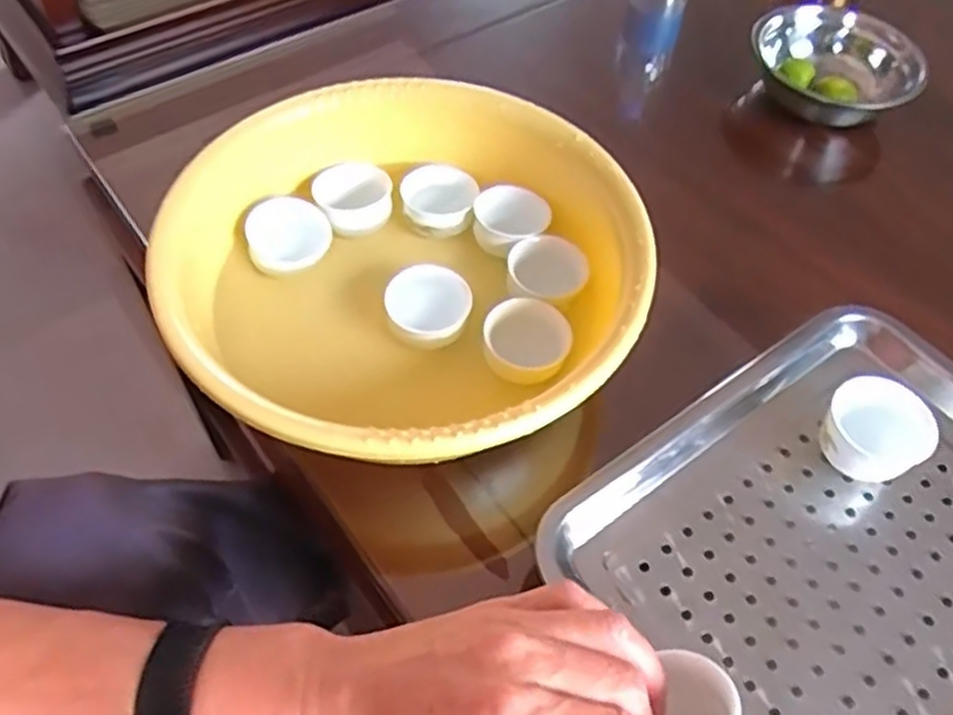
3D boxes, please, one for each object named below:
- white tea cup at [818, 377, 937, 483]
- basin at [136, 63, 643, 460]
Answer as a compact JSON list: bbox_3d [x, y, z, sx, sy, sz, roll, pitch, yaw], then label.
[{"bbox_3d":[0.225,0.046,0.446,0.045,0.051,0.054,-31,62,-22],"label":"white tea cup"},{"bbox_3d":[-0.044,-0.050,0.497,0.283,0.094,0.274,1,55,-2],"label":"basin"}]

